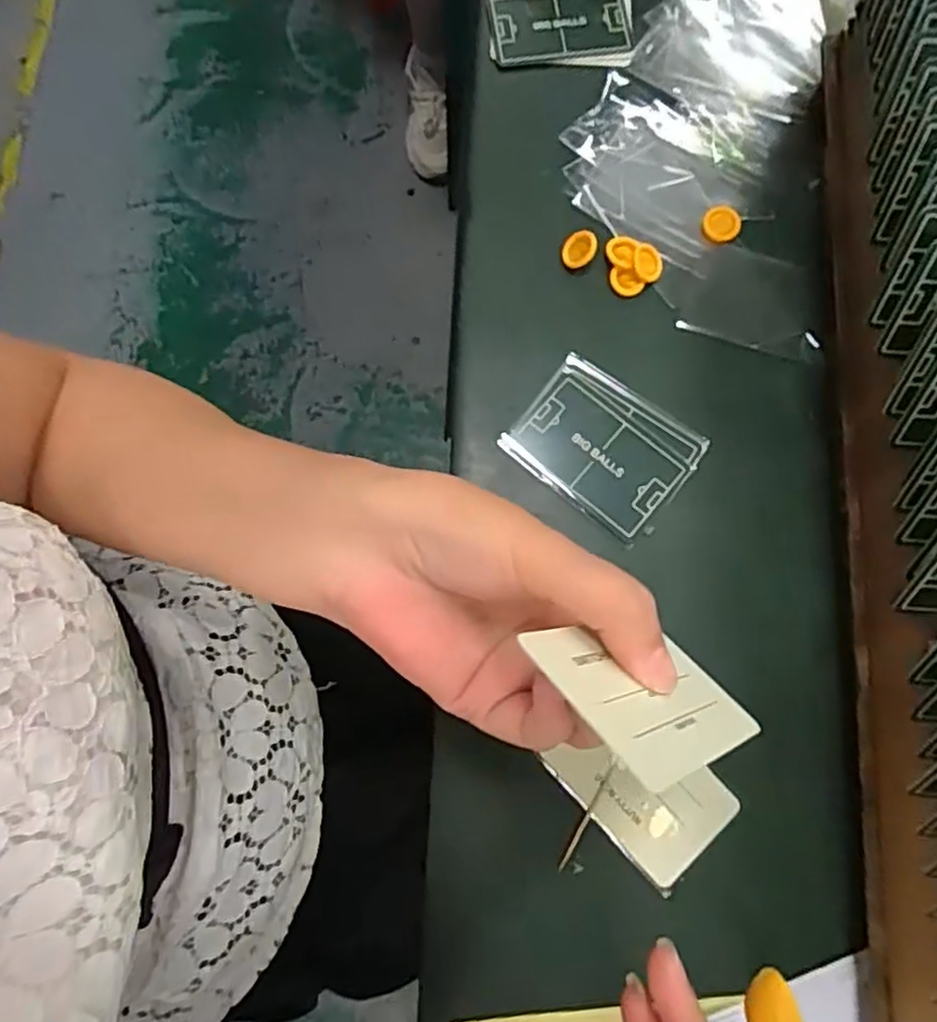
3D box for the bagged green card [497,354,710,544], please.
[{"bbox_3d":[0.072,-0.035,0.360,0.087,0.004,0.068,39,80,9],"label":"bagged green card"}]

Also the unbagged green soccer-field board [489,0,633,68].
[{"bbox_3d":[0.057,-0.302,0.423,0.085,0.008,0.064,4,77,1],"label":"unbagged green soccer-field board"}]

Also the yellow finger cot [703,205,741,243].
[{"bbox_3d":[0.144,-0.163,0.389,0.021,0.004,0.021,0,77,0],"label":"yellow finger cot"}]

